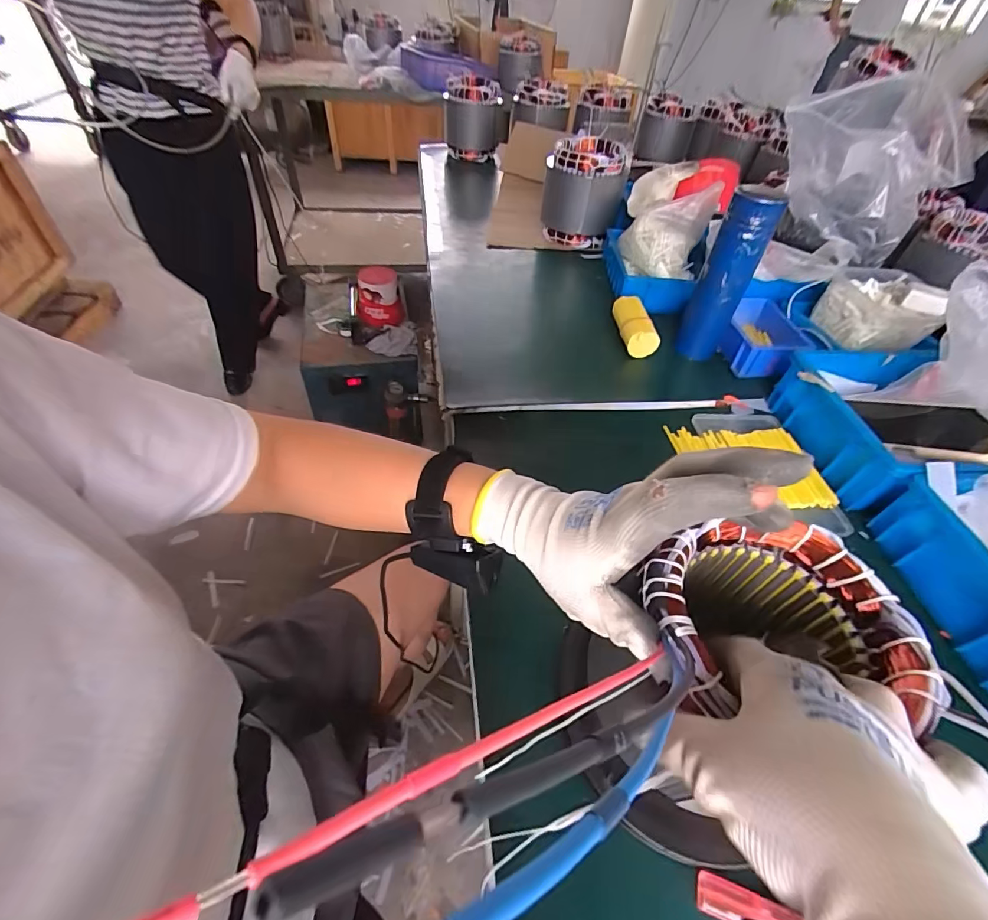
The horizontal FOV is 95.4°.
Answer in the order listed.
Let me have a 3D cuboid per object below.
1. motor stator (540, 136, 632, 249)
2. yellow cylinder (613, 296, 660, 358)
[{"bbox_3d":[0.179,-0.537,0.910,0.156,0.163,0.138,9,48,3],"label":"motor stator"},{"bbox_3d":[0.213,-0.206,0.695,0.045,0.048,0.120,0,48,-5],"label":"yellow cylinder"}]

